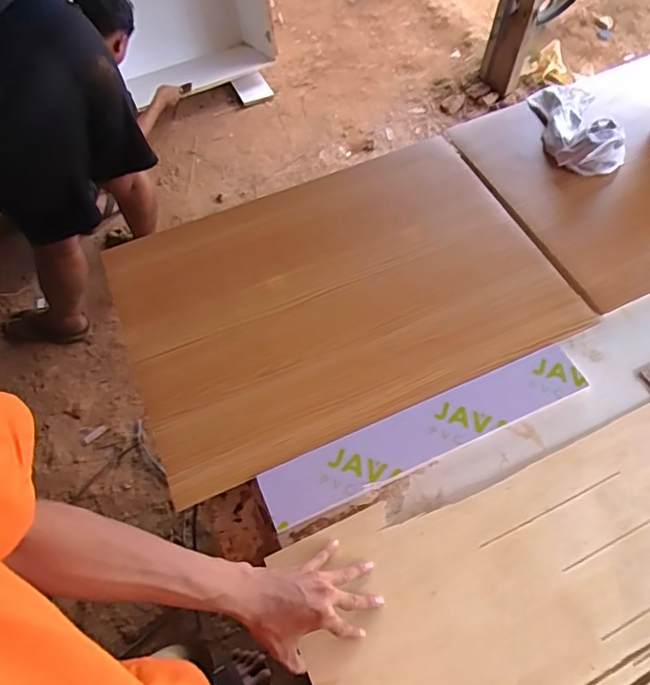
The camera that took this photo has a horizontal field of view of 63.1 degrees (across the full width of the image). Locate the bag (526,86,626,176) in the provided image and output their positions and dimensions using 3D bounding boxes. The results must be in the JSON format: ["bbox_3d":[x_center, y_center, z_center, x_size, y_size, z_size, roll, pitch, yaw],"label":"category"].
[{"bbox_3d":[0.485,-0.442,1.034,0.132,0.078,0.269,5,60,2],"label":"bag"}]

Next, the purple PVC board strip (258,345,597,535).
[{"bbox_3d":[0.146,0.123,0.742,0.482,0.011,0.077,-21,62,-13],"label":"purple PVC board strip"}]

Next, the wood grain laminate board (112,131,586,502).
[{"bbox_3d":[0.015,-0.095,0.867,0.666,0.018,0.465,-22,58,-11],"label":"wood grain laminate board"}]

